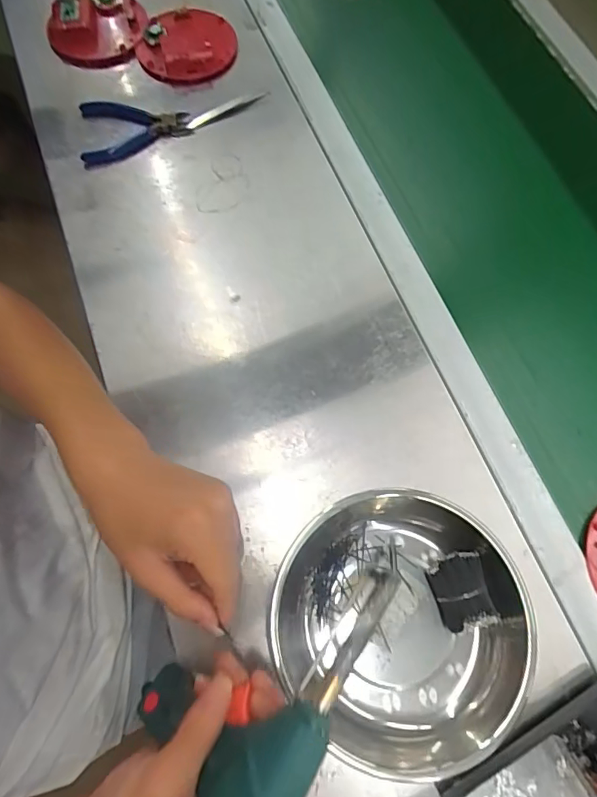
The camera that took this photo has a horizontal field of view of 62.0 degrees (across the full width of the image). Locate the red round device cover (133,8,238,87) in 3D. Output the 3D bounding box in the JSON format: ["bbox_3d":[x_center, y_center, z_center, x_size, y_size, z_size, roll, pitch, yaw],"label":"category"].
[{"bbox_3d":[-0.138,-0.448,0.623,0.118,0.034,0.125,0,69,-1],"label":"red round device cover"}]

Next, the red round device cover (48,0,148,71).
[{"bbox_3d":[-0.251,-0.473,0.624,0.113,0.036,0.112,0,69,-1],"label":"red round device cover"}]

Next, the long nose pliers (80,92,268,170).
[{"bbox_3d":[-0.145,-0.323,0.577,0.212,0.017,0.084,-13,69,-6],"label":"long nose pliers"}]

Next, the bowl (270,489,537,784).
[{"bbox_3d":[0.079,0.167,0.382,0.187,0.043,0.184,1,69,-2],"label":"bowl"}]

